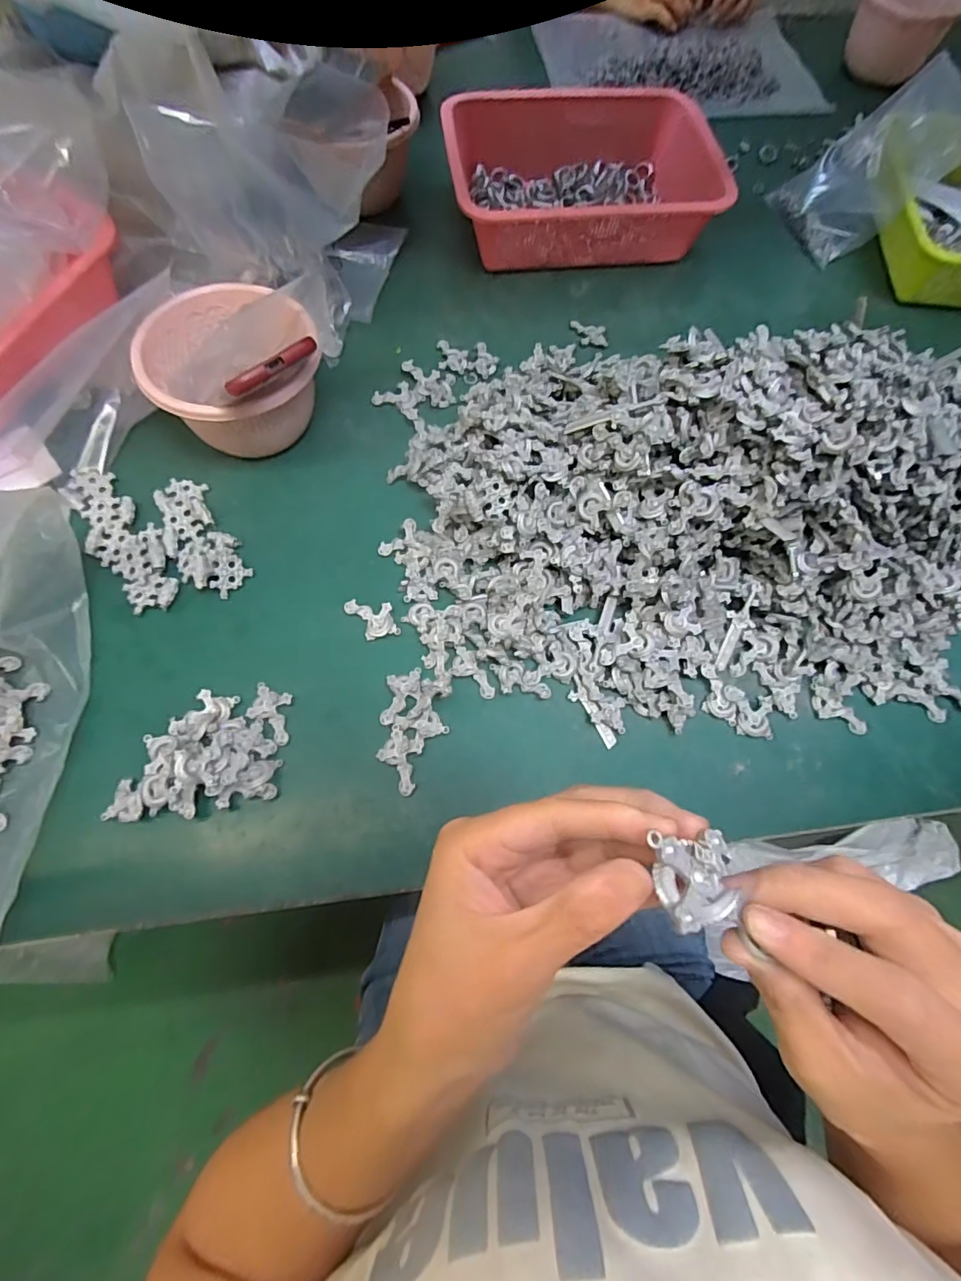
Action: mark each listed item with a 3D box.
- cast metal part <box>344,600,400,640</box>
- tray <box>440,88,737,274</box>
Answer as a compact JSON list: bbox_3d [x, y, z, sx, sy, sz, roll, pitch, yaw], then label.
[{"bbox_3d":[-0.090,-0.018,0.453,0.035,0.007,0.041,-19,68,-11],"label":"cast metal part"},{"bbox_3d":[0.113,-0.535,0.641,0.300,0.082,0.206,-4,67,-4],"label":"tray"}]

